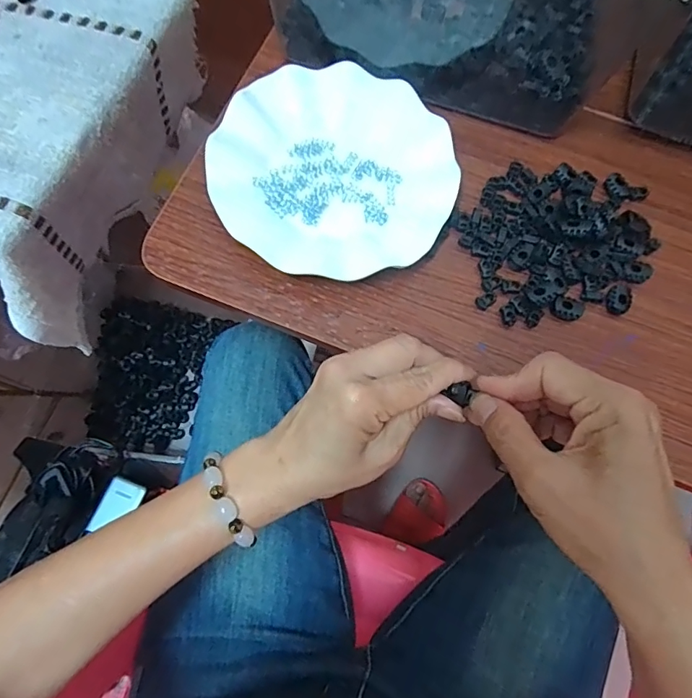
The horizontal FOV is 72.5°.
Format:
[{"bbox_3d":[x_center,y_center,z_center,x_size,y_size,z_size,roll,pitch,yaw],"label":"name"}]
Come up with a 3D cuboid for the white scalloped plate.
[{"bbox_3d":[-0.009,-0.140,0.366,0.179,0.024,0.172,0,74,0],"label":"white scalloped plate"}]

